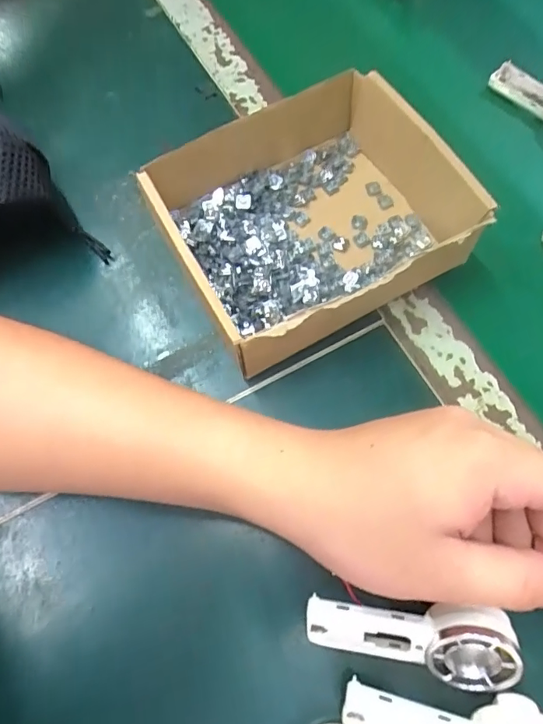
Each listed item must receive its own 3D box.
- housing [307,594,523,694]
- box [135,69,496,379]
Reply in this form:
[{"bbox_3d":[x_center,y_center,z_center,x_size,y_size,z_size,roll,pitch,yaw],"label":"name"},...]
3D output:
[{"bbox_3d":[0.064,0.130,0.230,0.094,0.023,0.038,-1,102,14],"label":"housing"},{"bbox_3d":[0.024,-0.092,0.306,0.169,0.056,0.149,-27,69,-10],"label":"box"}]

